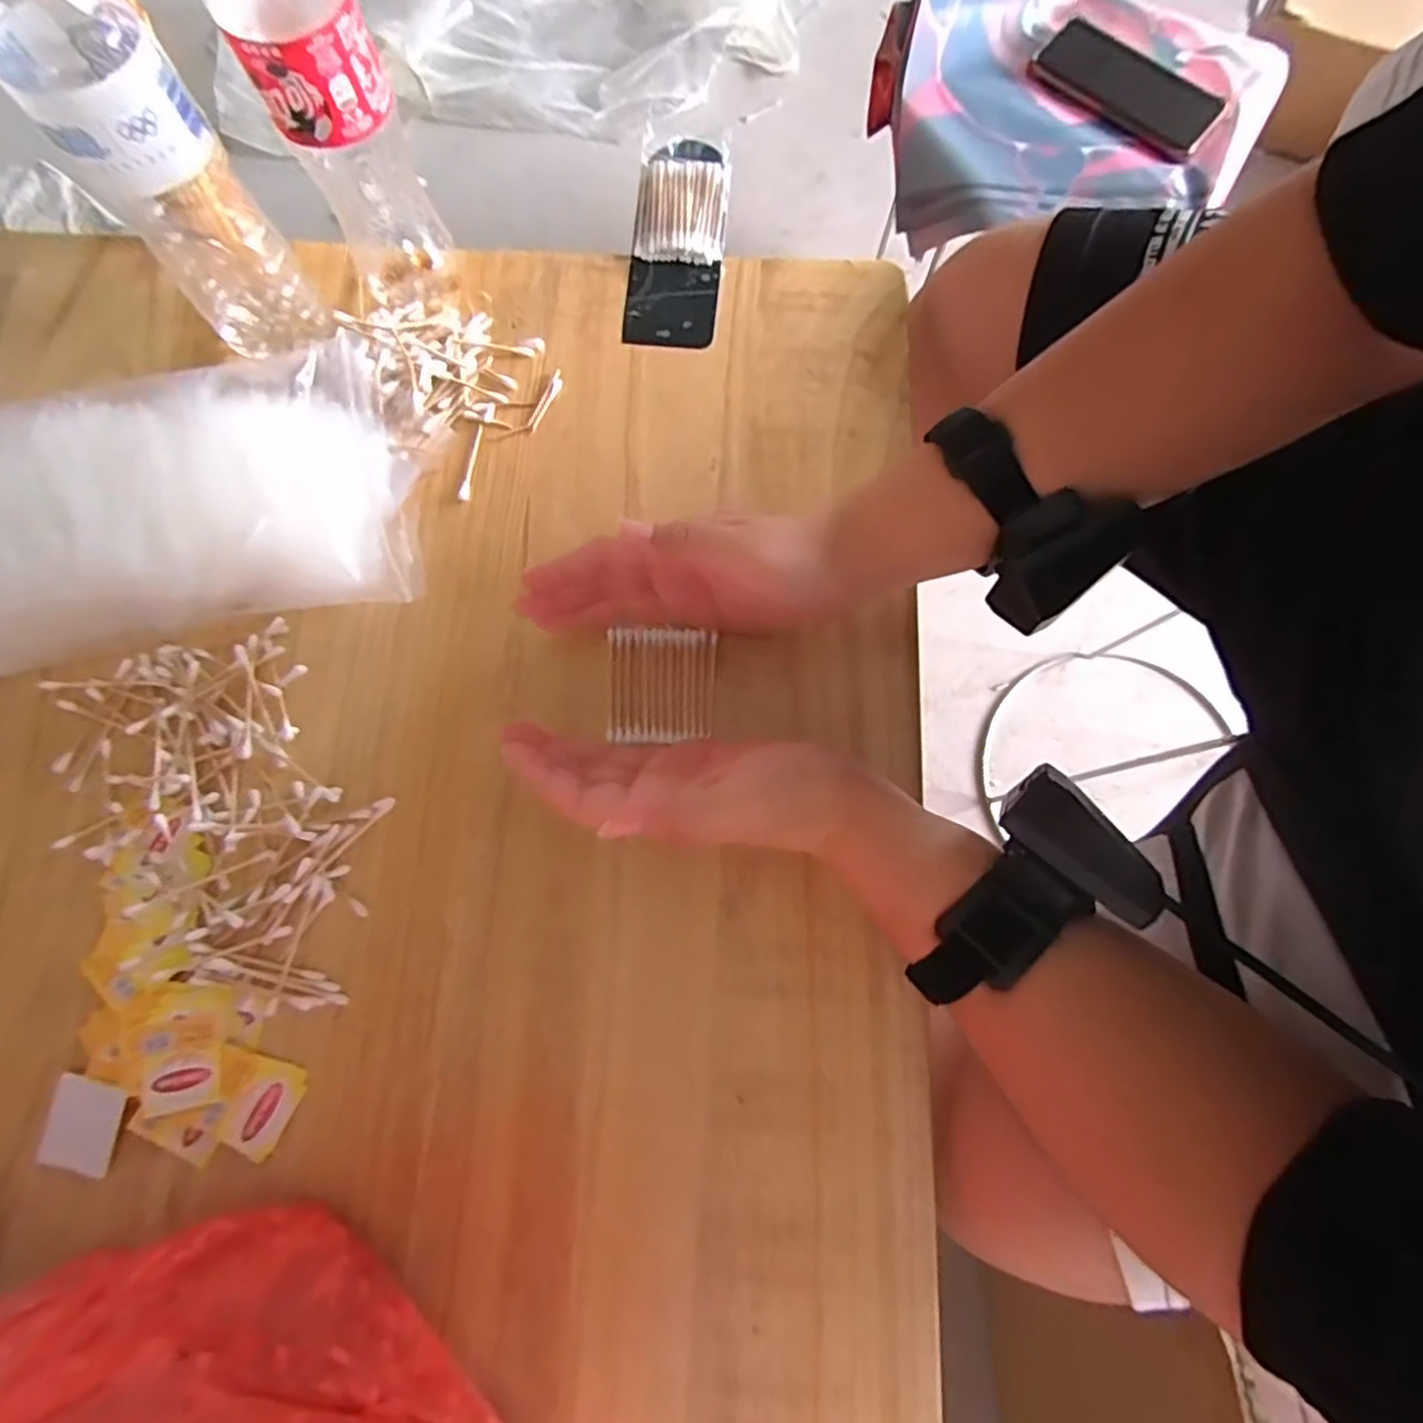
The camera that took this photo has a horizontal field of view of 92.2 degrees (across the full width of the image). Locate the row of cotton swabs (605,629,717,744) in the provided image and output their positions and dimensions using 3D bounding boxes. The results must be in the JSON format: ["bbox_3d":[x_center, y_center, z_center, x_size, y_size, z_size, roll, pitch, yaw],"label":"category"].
[{"bbox_3d":[-0.029,-0.018,0.395,0.060,0.009,0.062,1,74,-2],"label":"row of cotton swabs"}]

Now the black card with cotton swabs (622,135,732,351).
[{"bbox_3d":[-0.023,-0.323,0.468,0.062,0.013,0.159,5,84,3],"label":"black card with cotton swabs"}]

